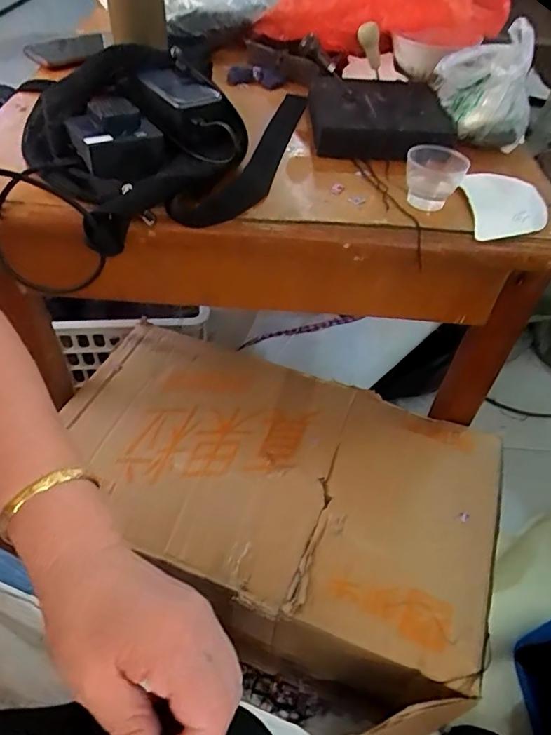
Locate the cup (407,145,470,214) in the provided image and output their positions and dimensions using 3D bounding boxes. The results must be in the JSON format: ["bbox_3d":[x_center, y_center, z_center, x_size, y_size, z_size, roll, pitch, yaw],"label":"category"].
[{"bbox_3d":[0.151,-0.182,0.485,0.057,0.042,0.059,2,49,-3],"label":"cup"}]

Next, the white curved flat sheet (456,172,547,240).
[{"bbox_3d":[0.220,-0.162,0.500,0.075,0.018,0.095,3,49,-2],"label":"white curved flat sheet"}]

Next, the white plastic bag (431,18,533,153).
[{"bbox_3d":[0.225,-0.301,0.547,0.109,0.102,0.070,18,50,10],"label":"white plastic bag"}]

